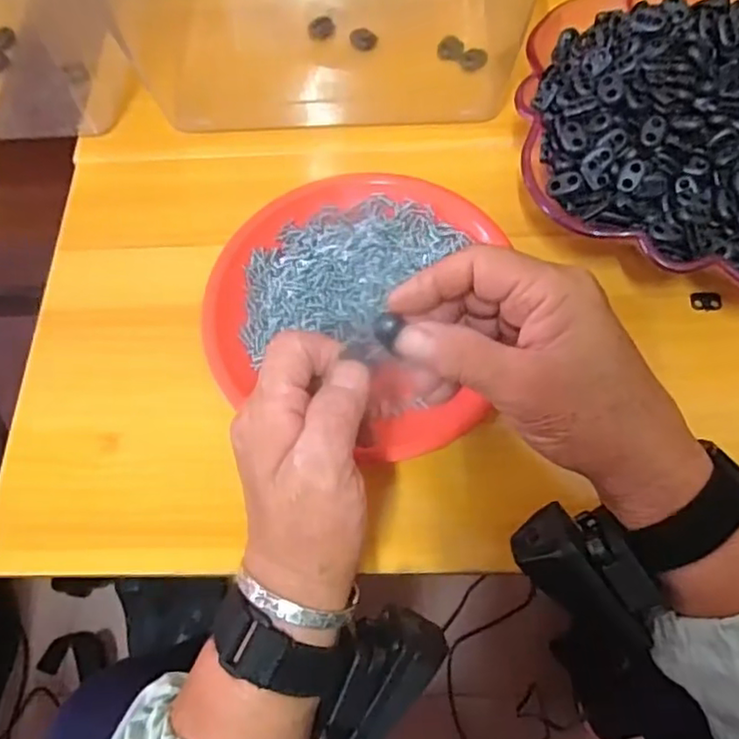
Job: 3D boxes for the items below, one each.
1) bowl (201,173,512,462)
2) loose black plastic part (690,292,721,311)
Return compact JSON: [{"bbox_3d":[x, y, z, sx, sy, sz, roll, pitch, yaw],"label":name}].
[{"bbox_3d":[-0.012,-0.040,0.397,0.173,0.029,0.190,-1,66,2],"label":"bowl"},{"bbox_3d":[0.214,-0.044,0.399,0.018,0.004,0.013,-1,66,2],"label":"loose black plastic part"}]

